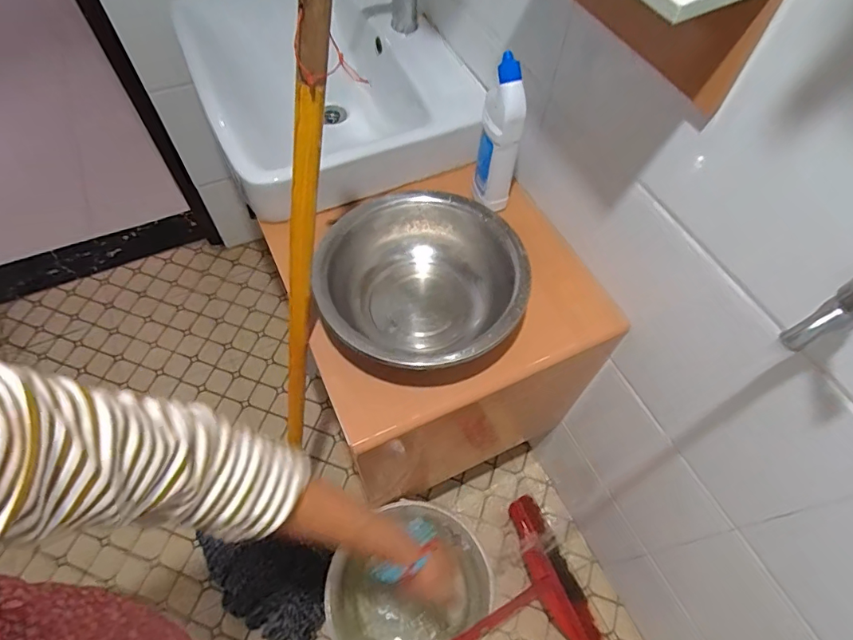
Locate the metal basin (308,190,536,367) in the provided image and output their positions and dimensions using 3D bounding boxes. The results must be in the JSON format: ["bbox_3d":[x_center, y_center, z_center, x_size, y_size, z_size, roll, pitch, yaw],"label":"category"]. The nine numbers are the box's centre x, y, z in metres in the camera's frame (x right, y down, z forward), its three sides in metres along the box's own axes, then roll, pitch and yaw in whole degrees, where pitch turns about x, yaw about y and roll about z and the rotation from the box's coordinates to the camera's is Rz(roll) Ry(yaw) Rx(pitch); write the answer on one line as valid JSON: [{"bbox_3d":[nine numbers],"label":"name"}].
[{"bbox_3d":[-0.007,-0.042,0.709,0.274,0.113,0.274,0,58,0],"label":"metal basin"}]

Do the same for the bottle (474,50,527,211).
[{"bbox_3d":[0.109,-0.272,0.750,0.063,0.219,0.066,8,59,5],"label":"bottle"}]

